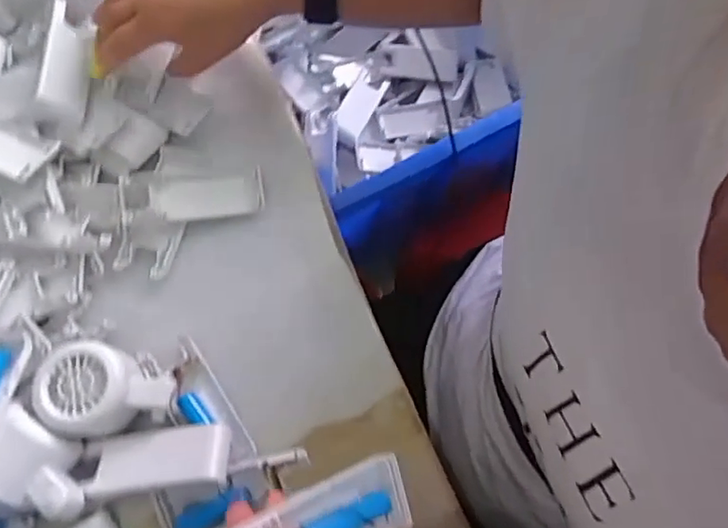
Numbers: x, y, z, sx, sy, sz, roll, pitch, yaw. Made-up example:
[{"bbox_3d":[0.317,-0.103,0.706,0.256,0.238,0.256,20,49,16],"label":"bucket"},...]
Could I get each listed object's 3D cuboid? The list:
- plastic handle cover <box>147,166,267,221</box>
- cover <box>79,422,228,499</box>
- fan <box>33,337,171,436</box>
[{"bbox_3d":[-0.124,-0.055,0.462,0.085,0.020,0.034,-9,70,-3],"label":"plastic handle cover"},{"bbox_3d":[-0.137,0.131,0.383,0.093,0.015,0.041,-7,50,-1],"label":"cover"},{"bbox_3d":[-0.170,0.083,0.386,0.081,0.044,0.060,-9,70,-3],"label":"fan"}]

